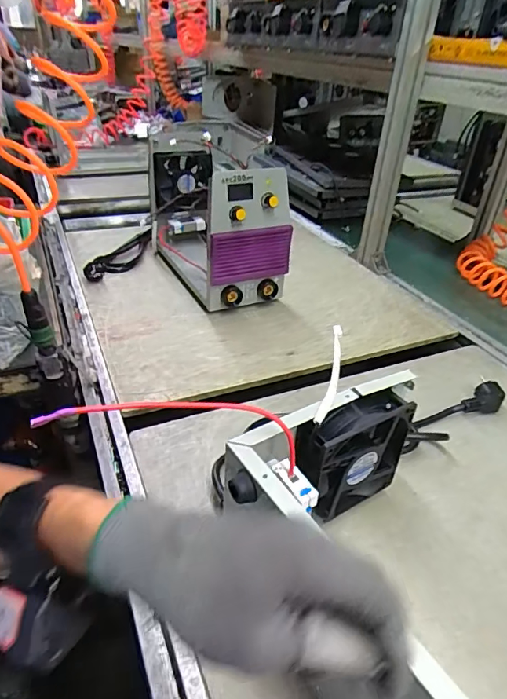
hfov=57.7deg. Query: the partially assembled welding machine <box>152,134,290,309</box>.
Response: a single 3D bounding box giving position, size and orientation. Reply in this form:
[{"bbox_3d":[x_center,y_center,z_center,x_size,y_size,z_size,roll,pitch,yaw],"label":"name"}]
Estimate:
[{"bbox_3d":[-0.089,-0.266,0.921,0.156,0.240,0.397,-13,38,-23],"label":"partially assembled welding machine"}]

